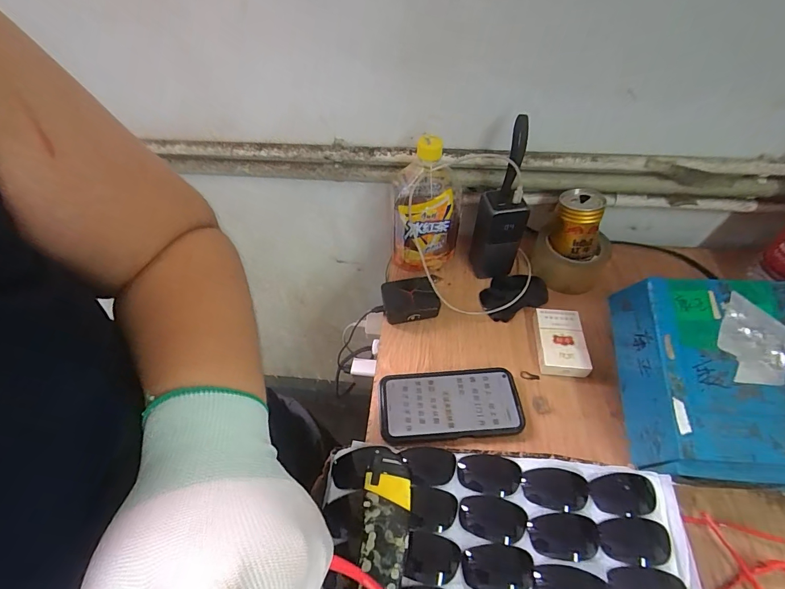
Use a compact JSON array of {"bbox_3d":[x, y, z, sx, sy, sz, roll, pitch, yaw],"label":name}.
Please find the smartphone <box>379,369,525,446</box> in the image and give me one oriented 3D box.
[{"bbox_3d":[0.068,0.131,0.462,0.162,0.016,0.082,-5,51,-3],"label":"smartphone"}]

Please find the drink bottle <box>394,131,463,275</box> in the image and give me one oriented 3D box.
[{"bbox_3d":[0.050,-0.127,0.542,0.089,0.187,0.092,6,51,5],"label":"drink bottle"}]

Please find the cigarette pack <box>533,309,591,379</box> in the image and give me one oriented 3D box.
[{"bbox_3d":[0.218,0.061,0.509,0.059,0.024,0.090,4,51,4],"label":"cigarette pack"}]

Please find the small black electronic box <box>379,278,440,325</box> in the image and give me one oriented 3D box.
[{"bbox_3d":[0.024,0.009,0.545,0.073,0.035,0.054,-10,52,-7],"label":"small black electronic box"}]

